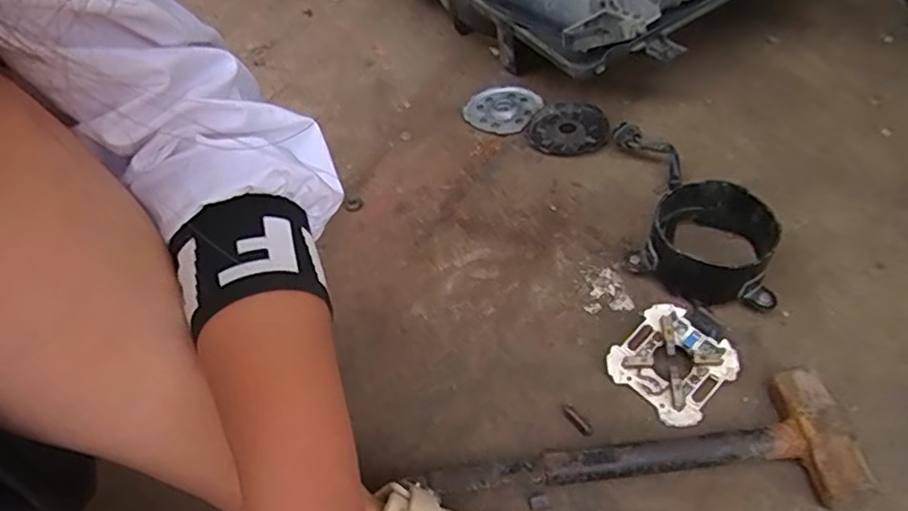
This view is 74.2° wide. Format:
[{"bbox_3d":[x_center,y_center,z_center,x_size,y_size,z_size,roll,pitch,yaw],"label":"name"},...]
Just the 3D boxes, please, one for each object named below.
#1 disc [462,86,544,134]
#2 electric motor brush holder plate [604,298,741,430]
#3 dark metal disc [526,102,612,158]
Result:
[{"bbox_3d":[0.061,-0.200,0.820,0.103,0.016,0.088,24,55,27],"label":"disc"},{"bbox_3d":[0.193,0.089,0.524,0.097,0.009,0.087,-45,65,-9],"label":"electric motor brush holder plate"},{"bbox_3d":[0.147,-0.162,0.769,0.108,0.013,0.104,-4,47,5],"label":"dark metal disc"}]

